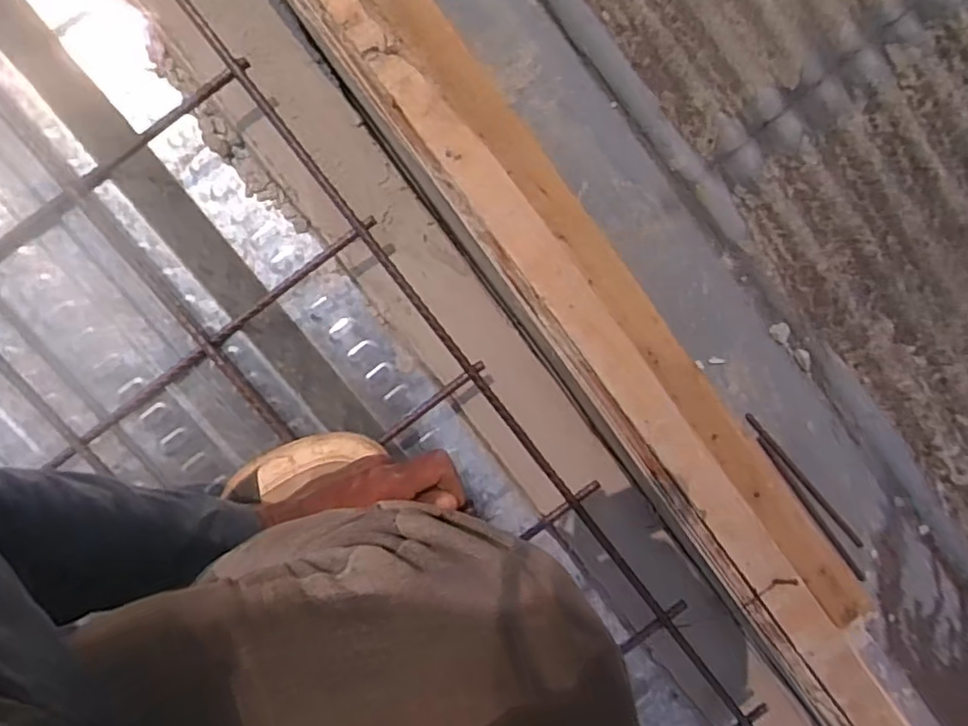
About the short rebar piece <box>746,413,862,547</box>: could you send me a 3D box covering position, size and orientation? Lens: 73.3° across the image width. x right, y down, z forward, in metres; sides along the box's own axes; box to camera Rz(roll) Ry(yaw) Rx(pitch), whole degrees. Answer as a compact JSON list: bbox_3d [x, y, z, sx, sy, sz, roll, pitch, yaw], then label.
[{"bbox_3d":[0.450,0.167,0.911,0.016,0.010,0.251,-44,99,0],"label":"short rebar piece"}]

